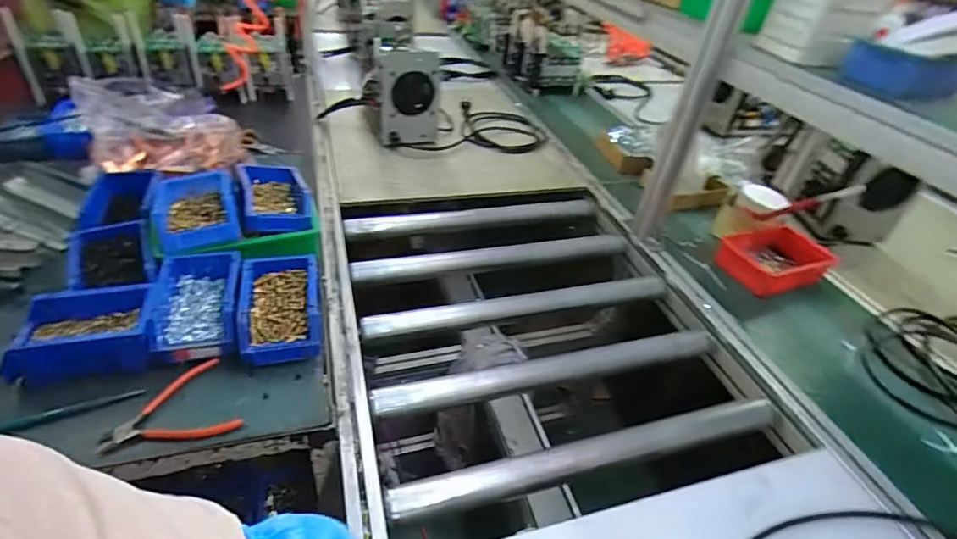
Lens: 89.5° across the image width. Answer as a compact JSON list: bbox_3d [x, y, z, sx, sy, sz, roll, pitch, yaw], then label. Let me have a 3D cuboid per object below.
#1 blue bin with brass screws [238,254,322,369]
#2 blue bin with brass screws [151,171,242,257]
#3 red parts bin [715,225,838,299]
[{"bbox_3d":[-0.285,0.053,0.702,0.104,0.064,0.168,-5,40,-16],"label":"blue bin with brass screws"},{"bbox_3d":[-0.453,-0.099,0.770,0.121,0.056,0.165,-12,42,-24],"label":"blue bin with brass screws"},{"bbox_3d":[0.586,-0.018,0.979,0.178,0.066,0.135,-8,40,-19],"label":"red parts bin"}]

